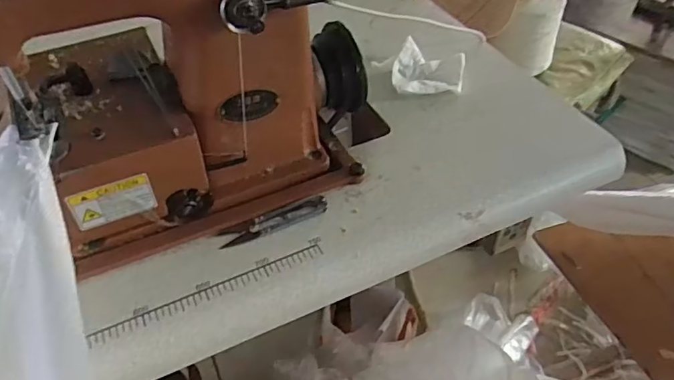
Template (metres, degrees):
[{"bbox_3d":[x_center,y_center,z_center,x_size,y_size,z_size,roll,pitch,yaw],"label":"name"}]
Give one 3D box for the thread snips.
[{"bbox_3d":[-0.057,0.026,0.486,0.098,0.011,0.027,-22,51,-19],"label":"thread snips"}]

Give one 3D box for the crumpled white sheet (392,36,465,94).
[{"bbox_3d":[0.109,-0.144,0.635,0.081,0.019,0.084,9,48,8],"label":"crumpled white sheet"}]

